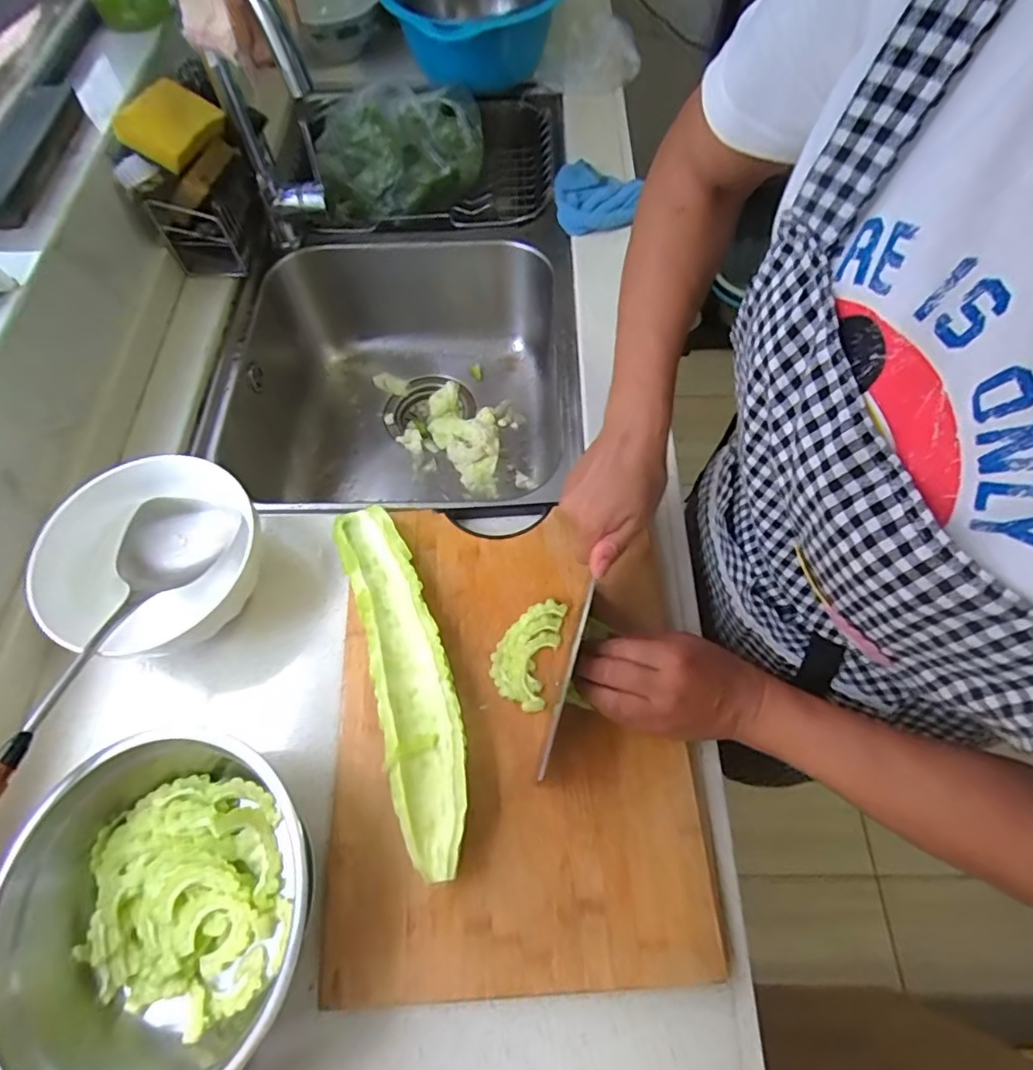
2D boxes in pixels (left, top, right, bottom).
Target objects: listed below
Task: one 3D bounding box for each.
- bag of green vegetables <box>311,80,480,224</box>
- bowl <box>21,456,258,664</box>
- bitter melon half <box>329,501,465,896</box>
[{"bbox_3d":[-0.162,-0.548,0.793,0.227,0.112,0.181,-10,62,-3],"label":"bag of green vegetables"},{"bbox_3d":[-0.304,0.021,0.491,0.146,0.088,0.167,9,62,7],"label":"bowl"},{"bbox_3d":[-0.089,0.105,0.460,0.061,0.041,0.297,-17,62,-7],"label":"bitter melon half"}]

